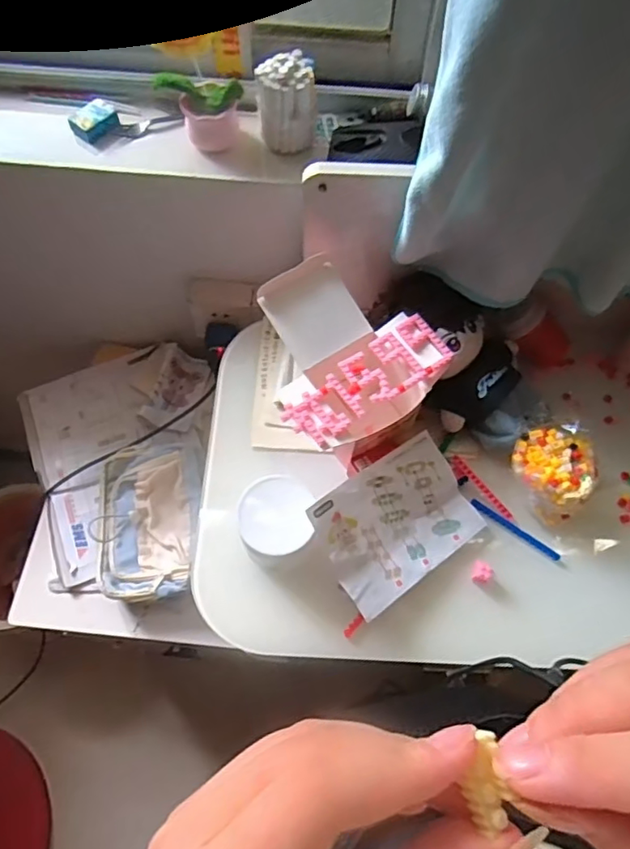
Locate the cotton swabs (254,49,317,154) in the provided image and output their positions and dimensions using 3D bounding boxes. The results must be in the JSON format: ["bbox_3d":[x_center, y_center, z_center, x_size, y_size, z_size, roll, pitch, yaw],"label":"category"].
[{"bbox_3d":[-0.028,-0.331,0.569,0.059,0.077,0.051,-3,64,-3],"label":"cotton swabs"}]

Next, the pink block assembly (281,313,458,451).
[{"bbox_3d":[0.053,-0.046,0.547,0.174,0.019,0.062,-33,69,-16],"label":"pink block assembly"}]

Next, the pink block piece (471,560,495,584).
[{"bbox_3d":[0.169,0.147,0.552,0.020,0.011,0.022,9,64,3],"label":"pink block piece"}]

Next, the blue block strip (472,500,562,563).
[{"bbox_3d":[0.211,0.111,0.581,0.103,0.008,0.010,31,67,13],"label":"blue block strip"}]

